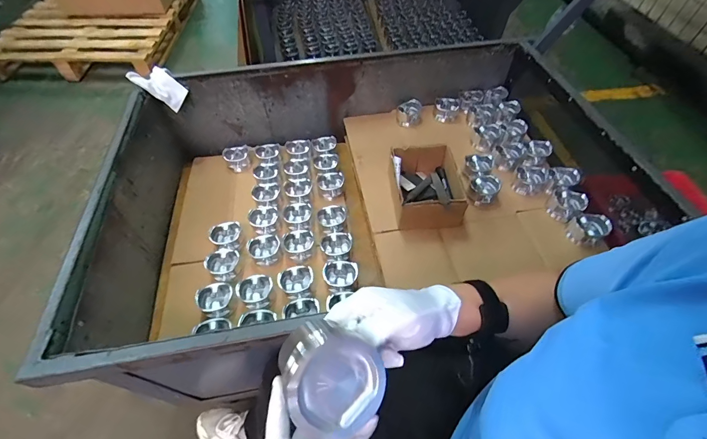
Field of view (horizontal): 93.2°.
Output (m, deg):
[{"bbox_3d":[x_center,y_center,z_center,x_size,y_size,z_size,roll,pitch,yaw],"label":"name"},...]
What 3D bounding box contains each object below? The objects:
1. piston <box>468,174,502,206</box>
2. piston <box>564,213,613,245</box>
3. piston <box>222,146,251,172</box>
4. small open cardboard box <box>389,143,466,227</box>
[{"bbox_3d":[0.327,-0.079,0.841,0.071,0.043,0.083,19,57,13],"label":"piston"},{"bbox_3d":[0.534,0.022,0.766,0.066,0.069,0.065,0,54,0],"label":"piston"},{"bbox_3d":[-0.350,-0.187,1.018,0.081,0.044,0.073,-22,57,-15],"label":"piston"},{"bbox_3d":[0.179,-0.084,0.820,0.164,0.109,0.200,-6,55,-5],"label":"small open cardboard box"}]

